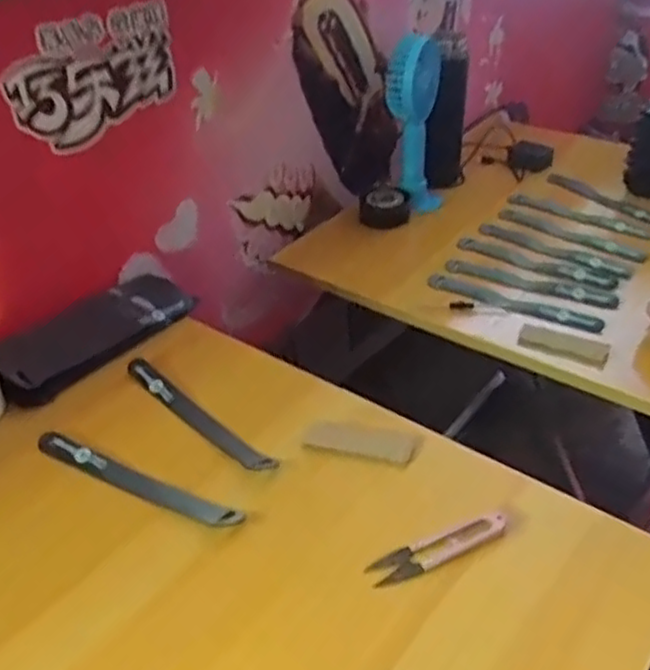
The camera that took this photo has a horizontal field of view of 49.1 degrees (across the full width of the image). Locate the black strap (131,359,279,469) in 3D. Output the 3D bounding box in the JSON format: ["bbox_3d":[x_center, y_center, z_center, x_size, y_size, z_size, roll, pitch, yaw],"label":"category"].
[{"bbox_3d":[-0.110,0.067,0.605,0.021,0.008,0.190,-31,45,-34],"label":"black strap"}]

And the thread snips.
[{"bbox_3d":[0.077,0.142,0.481,0.098,0.013,0.022,-17,38,-20],"label":"thread snips"}]

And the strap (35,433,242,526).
[{"bbox_3d":[-0.147,0.112,0.547,0.191,0.008,0.022,17,40,24],"label":"strap"}]

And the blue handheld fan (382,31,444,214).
[{"bbox_3d":[0.112,-0.257,0.893,0.077,0.218,0.059,1,36,5],"label":"blue handheld fan"}]

